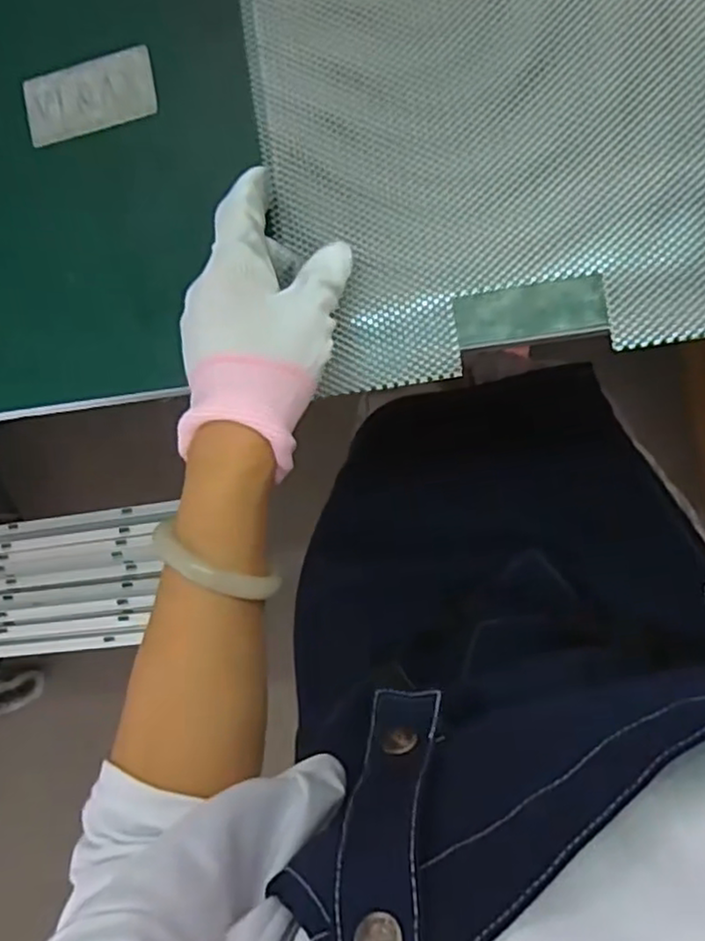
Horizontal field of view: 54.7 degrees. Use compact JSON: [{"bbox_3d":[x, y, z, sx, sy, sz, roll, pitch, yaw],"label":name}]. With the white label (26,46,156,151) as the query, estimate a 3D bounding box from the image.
[{"bbox_3d":[-0.152,-0.216,0.394,0.078,0.007,0.037,-11,88,9],"label":"white label"}]

